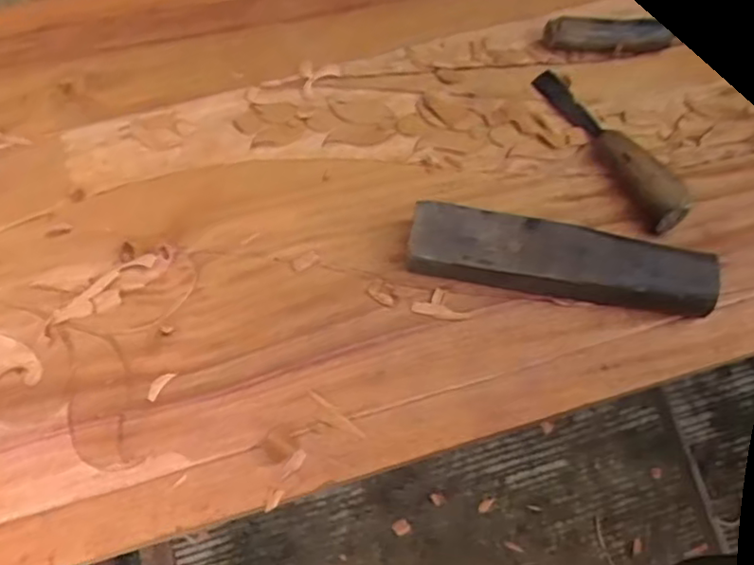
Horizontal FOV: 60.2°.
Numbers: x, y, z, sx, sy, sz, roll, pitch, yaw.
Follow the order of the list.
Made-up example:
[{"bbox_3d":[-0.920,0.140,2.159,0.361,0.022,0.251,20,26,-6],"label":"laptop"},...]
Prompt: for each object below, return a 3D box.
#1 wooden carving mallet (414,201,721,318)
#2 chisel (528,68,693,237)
[{"bbox_3d":[0.158,-0.019,0.568,0.254,0.056,0.052,8,58,8],"label":"wooden carving mallet"},{"bbox_3d":[0.221,-0.140,0.620,0.041,0.047,0.209,-22,59,-11],"label":"chisel"}]

